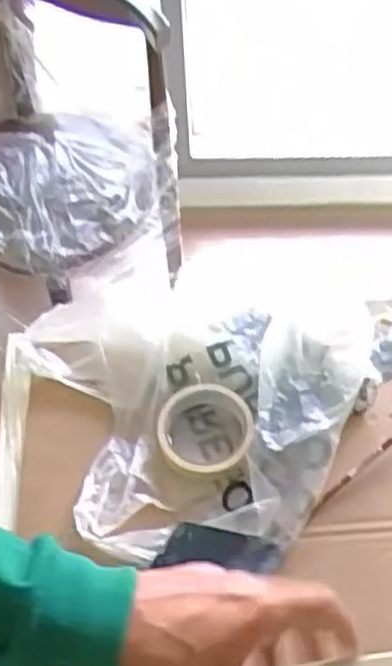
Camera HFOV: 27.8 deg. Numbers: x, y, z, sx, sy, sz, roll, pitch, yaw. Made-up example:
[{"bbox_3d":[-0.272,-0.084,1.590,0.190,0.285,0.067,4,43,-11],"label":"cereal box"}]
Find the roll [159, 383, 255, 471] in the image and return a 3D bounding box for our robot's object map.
[{"bbox_3d":[0.009,0.091,0.799,0.094,0.026,0.101,-2,52,2],"label":"roll"}]

